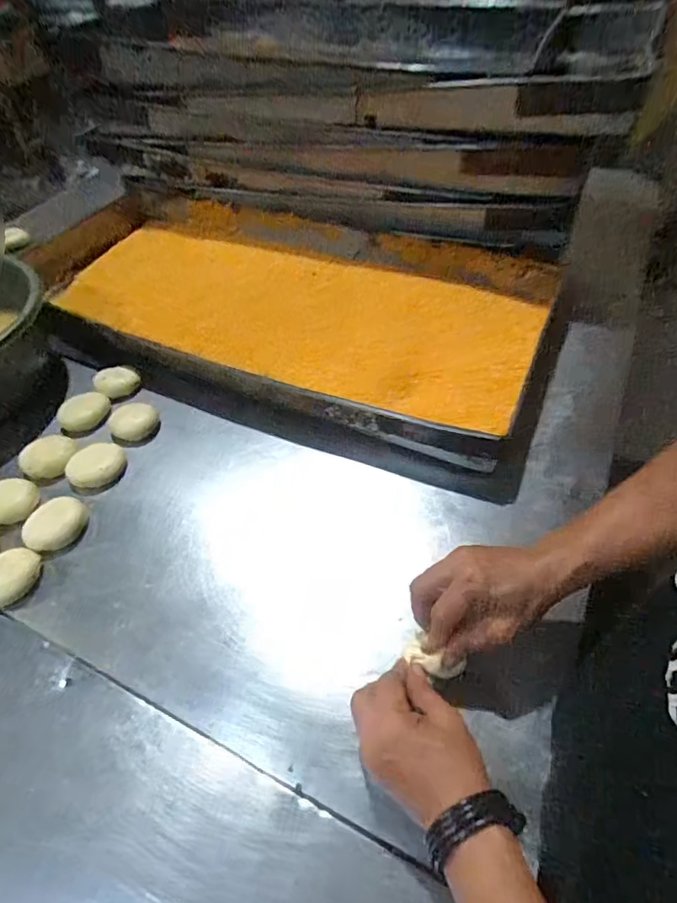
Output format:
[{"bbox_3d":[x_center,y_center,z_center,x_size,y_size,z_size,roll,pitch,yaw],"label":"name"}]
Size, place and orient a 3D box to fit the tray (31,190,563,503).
[{"bbox_3d":[-0.140,-0.233,0.743,0.848,0.074,0.417,17,54,16],"label":"tray"}]

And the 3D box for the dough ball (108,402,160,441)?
[{"bbox_3d":[-0.257,-0.036,0.613,0.059,0.030,0.040,-25,54,-17],"label":"dough ball"}]

